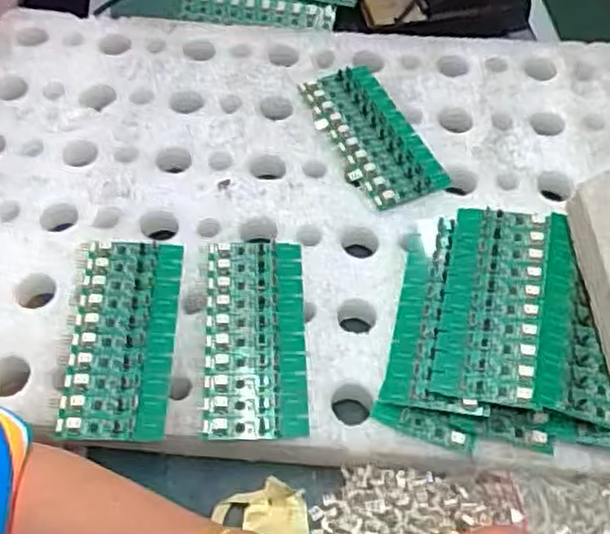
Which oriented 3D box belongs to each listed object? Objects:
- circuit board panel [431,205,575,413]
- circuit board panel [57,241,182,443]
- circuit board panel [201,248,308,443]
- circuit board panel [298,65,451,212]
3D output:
[{"bbox_3d":[0.125,0.022,0.471,0.074,0.009,0.137,6,57,16],"label":"circuit board panel"},{"bbox_3d":[-0.114,0.041,0.477,0.062,0.008,0.137,1,56,-1],"label":"circuit board panel"},{"bbox_3d":[-0.031,0.042,0.480,0.061,0.008,0.136,-1,56,-2],"label":"circuit board panel"},{"bbox_3d":[0.050,-0.103,0.581,0.066,0.008,0.137,-22,59,-15],"label":"circuit board panel"}]

